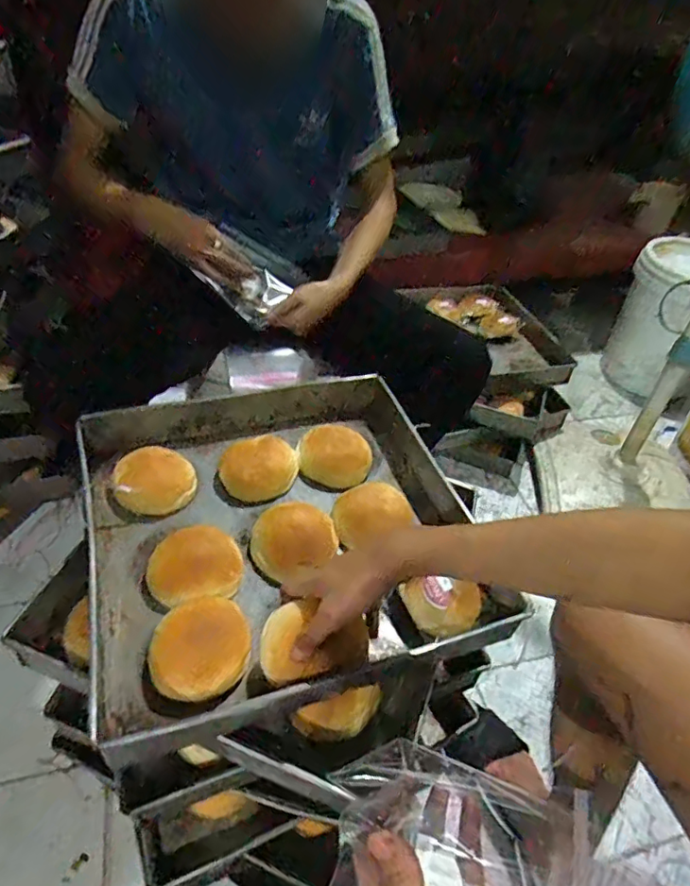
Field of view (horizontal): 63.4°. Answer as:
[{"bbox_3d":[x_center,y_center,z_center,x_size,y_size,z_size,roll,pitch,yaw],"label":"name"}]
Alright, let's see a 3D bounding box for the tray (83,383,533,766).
[{"bbox_3d":[-0.079,0.088,0.659,0.418,0.060,0.445,-8,46,-16],"label":"tray"}]

